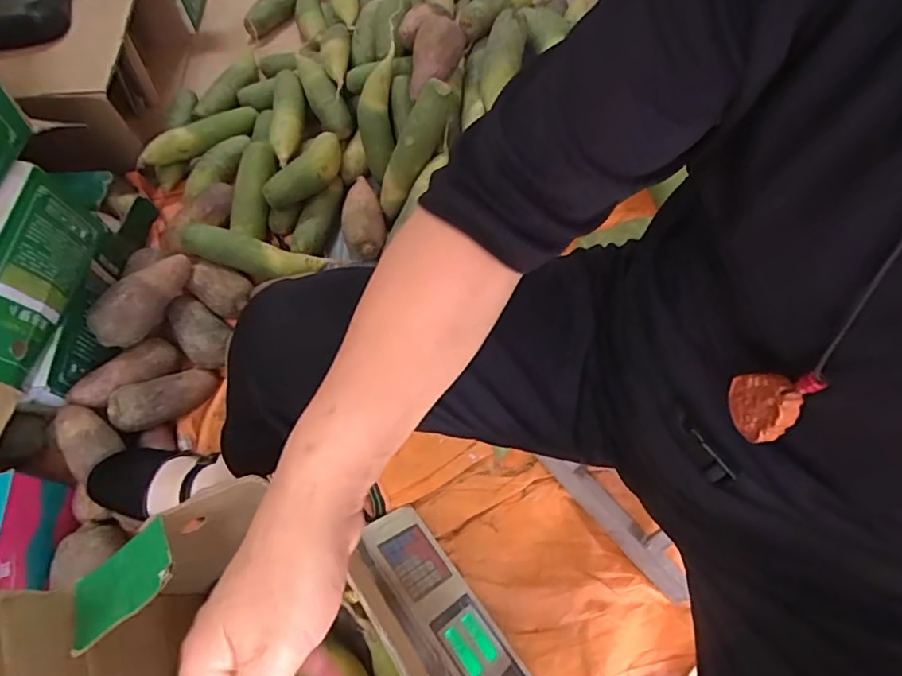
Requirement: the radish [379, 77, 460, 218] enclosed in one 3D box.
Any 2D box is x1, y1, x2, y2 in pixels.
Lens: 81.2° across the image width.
[{"bbox_3d":[-0.060,-0.303,0.854,0.054,0.051,0.223,36,109,16],"label":"radish"}]

